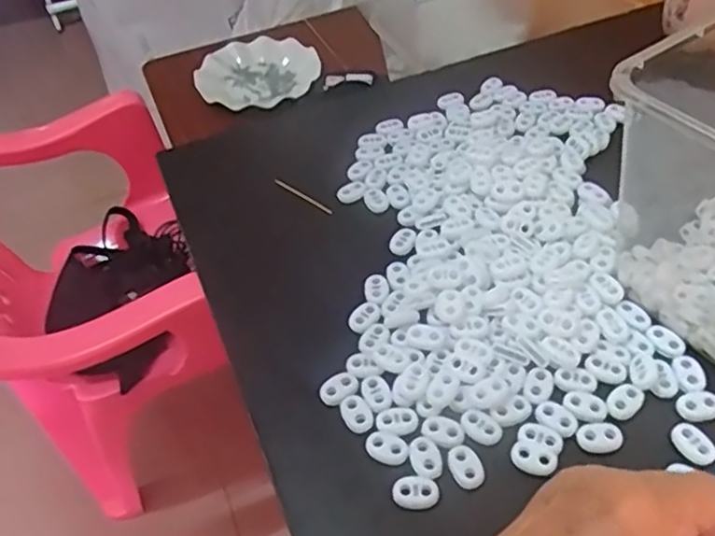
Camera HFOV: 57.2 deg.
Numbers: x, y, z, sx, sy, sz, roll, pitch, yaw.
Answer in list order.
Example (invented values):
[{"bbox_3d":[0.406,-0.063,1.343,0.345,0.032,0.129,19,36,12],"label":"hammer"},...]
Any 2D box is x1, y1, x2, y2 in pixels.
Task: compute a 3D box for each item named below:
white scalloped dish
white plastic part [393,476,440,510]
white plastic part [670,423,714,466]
[{"bbox_3d":[-0.154,-0.296,0.998,0.182,0.040,0.171,-3,48,4],"label":"white scalloped dish"},{"bbox_3d":[0.029,0.111,0.325,0.023,0.004,0.015,-5,48,3],"label":"white plastic part"},{"bbox_3d":[0.170,0.089,0.331,0.017,0.004,0.022,-28,51,-18],"label":"white plastic part"}]

